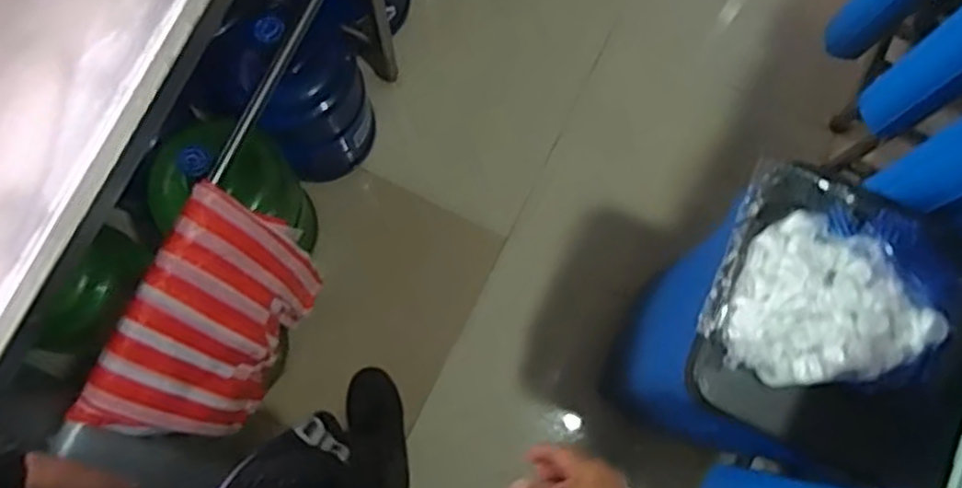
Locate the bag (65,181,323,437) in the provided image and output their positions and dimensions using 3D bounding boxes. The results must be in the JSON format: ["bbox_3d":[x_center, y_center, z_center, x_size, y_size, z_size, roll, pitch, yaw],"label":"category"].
[{"bbox_3d":[-0.440,0.135,1.206,0.153,0.328,0.384,25,78,5],"label":"bag"}]

